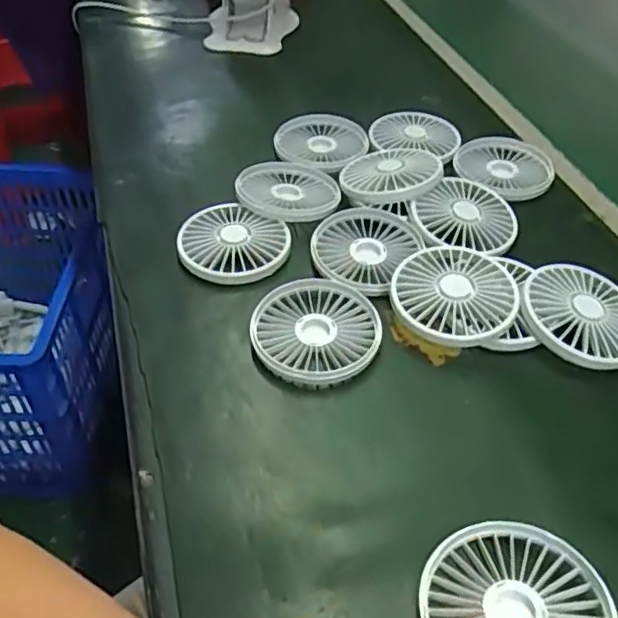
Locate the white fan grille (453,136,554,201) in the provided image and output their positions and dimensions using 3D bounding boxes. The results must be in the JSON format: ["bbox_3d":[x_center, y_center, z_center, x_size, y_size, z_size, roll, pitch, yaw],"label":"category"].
[{"bbox_3d":[0.188,-0.135,0.585,0.086,0.021,0.084,-2,47,2],"label":"white fan grille"}]

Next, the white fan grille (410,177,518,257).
[{"bbox_3d":[0.131,-0.078,0.517,0.086,0.017,0.085,-9,47,-10],"label":"white fan grille"}]

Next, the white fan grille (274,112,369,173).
[{"bbox_3d":[0.012,-0.164,0.612,0.088,0.019,0.093,5,46,3],"label":"white fan grille"}]

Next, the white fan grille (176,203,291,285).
[{"bbox_3d":[-0.061,-0.054,0.496,0.083,0.011,0.082,1,46,-1],"label":"white fan grille"}]

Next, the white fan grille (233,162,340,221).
[{"bbox_3d":[-0.018,-0.105,0.541,0.086,0.012,0.087,-1,46,-3],"label":"white fan grille"}]

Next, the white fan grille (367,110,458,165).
[{"bbox_3d":[0.107,-0.176,0.620,0.087,0.013,0.086,12,47,10],"label":"white fan grille"}]

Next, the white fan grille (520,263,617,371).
[{"bbox_3d":[0.196,0.004,0.441,0.090,0.010,0.088,5,51,-6],"label":"white fan grille"}]

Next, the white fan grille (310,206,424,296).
[{"bbox_3d":[0.045,-0.049,0.497,0.078,0.015,0.097,28,52,23],"label":"white fan grille"}]

